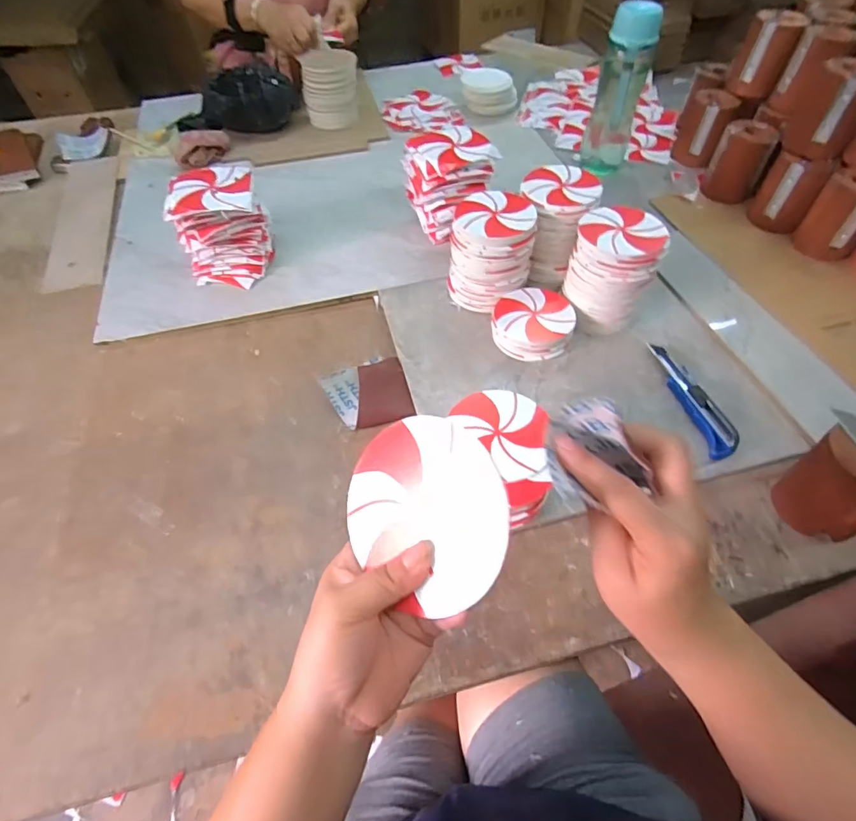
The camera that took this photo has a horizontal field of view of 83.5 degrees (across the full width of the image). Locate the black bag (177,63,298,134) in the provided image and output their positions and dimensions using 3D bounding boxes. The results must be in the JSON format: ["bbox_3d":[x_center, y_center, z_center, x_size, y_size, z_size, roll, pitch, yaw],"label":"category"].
[{"bbox_3d":[-0.388,-0.626,0.967,0.215,0.085,0.154,22,58,17],"label":"black bag"}]

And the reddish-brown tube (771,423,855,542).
[{"bbox_3d":[0.388,0.066,0.445,0.076,0.094,0.079,-31,59,-18],"label":"reddish-brown tube"}]

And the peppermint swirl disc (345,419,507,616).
[{"bbox_3d":[-0.002,0.052,0.252,0.099,0.004,0.091,-4,83,34],"label":"peppermint swirl disc"}]

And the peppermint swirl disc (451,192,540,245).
[{"bbox_3d":[0.084,-0.240,0.593,0.098,0.012,0.092,1,60,-1],"label":"peppermint swirl disc"}]

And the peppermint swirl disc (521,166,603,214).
[{"bbox_3d":[0.173,-0.293,0.629,0.100,0.010,0.104,-1,54,2],"label":"peppermint swirl disc"}]

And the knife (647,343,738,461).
[{"bbox_3d":[0.308,-0.018,0.557,0.041,0.018,0.166,-8,54,-3],"label":"knife"}]

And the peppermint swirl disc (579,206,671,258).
[{"bbox_3d":[0.230,-0.214,0.567,0.096,0.007,0.095,-1,54,2],"label":"peppermint swirl disc"}]

